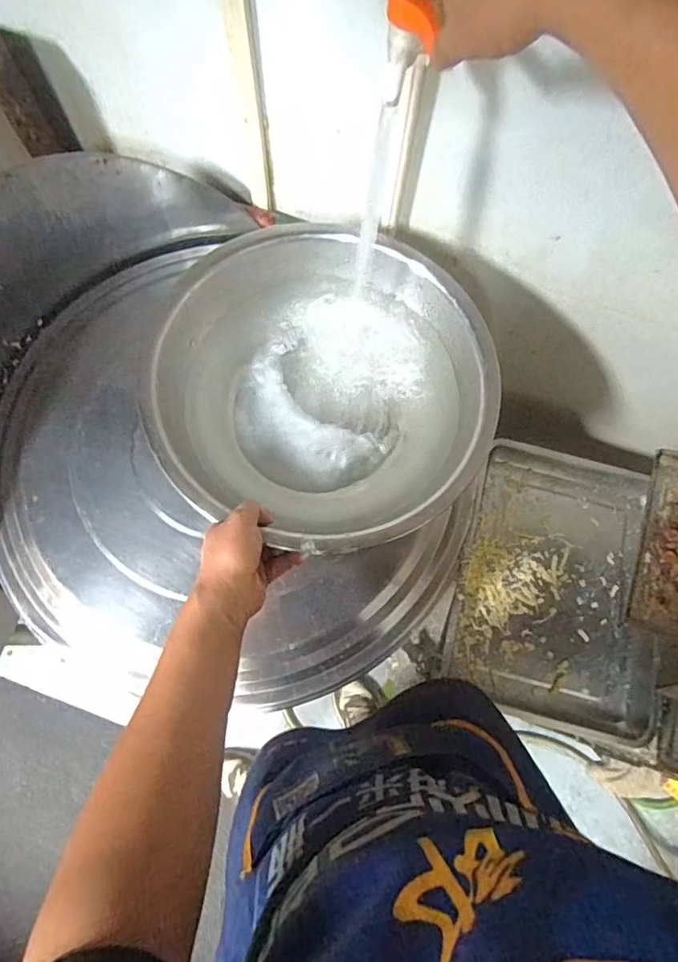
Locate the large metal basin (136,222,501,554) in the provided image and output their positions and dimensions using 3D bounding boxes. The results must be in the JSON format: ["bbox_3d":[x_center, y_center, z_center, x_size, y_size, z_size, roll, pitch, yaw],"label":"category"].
[{"bbox_3d":[-0.019,-0.103,0.632,0.360,0.111,0.359,1,74,-2],"label":"large metal basin"}]

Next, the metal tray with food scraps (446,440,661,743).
[{"bbox_3d":[0.379,0.171,0.933,0.343,0.040,0.450,12,74,2],"label":"metal tray with food scraps"}]

